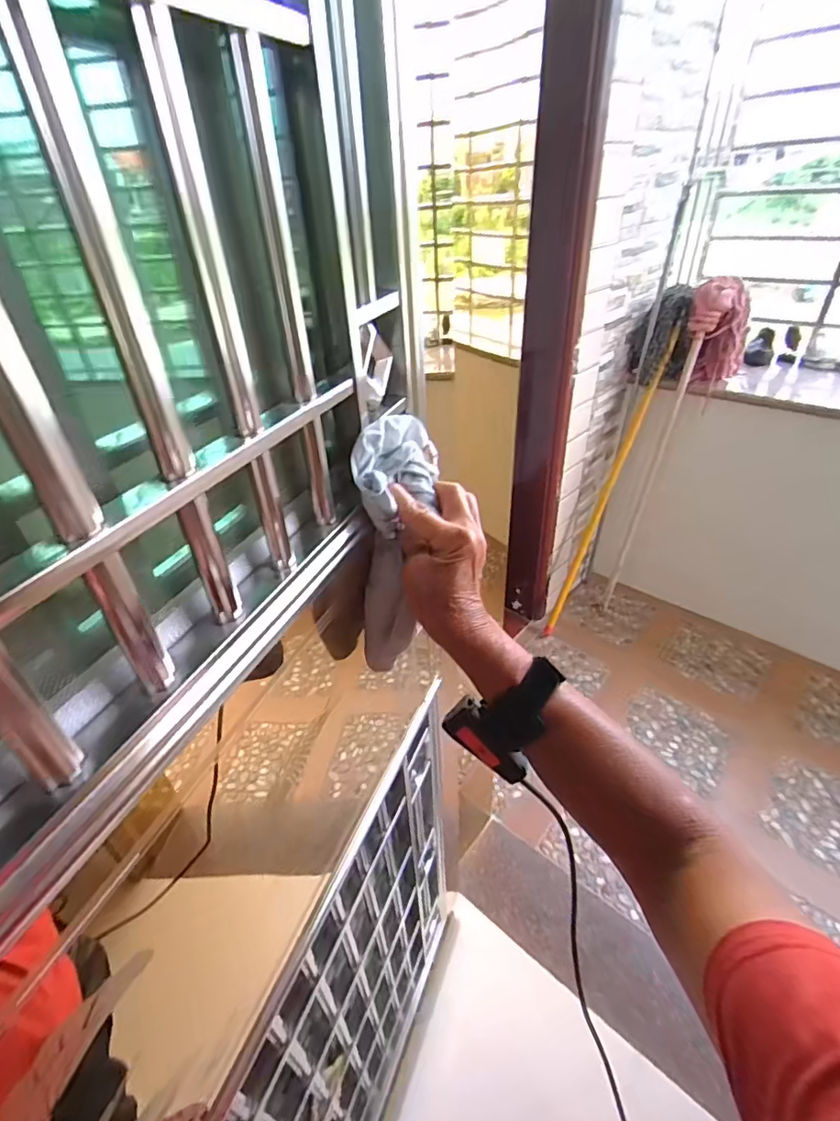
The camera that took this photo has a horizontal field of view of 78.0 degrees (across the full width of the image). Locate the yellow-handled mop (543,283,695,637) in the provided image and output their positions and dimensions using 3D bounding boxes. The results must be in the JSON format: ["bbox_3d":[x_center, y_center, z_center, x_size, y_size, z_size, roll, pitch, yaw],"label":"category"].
[{"bbox_3d":[0.652,-0.301,1.792,0.139,1.157,0.219,26,20,32],"label":"yellow-handled mop"}]

